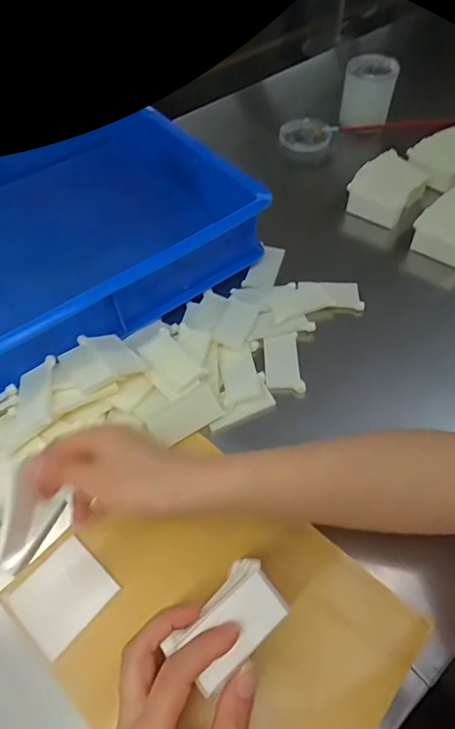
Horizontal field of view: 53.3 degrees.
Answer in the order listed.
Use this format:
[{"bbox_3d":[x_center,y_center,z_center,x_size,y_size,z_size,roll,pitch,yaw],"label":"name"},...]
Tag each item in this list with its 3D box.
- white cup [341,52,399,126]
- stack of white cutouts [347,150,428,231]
[{"bbox_3d":[0.243,-0.477,0.786,0.082,0.083,0.088,10,56,10],"label":"white cup"},{"bbox_3d":[0.227,-0.252,0.639,0.086,0.043,0.111,30,62,22],"label":"stack of white cutouts"}]

